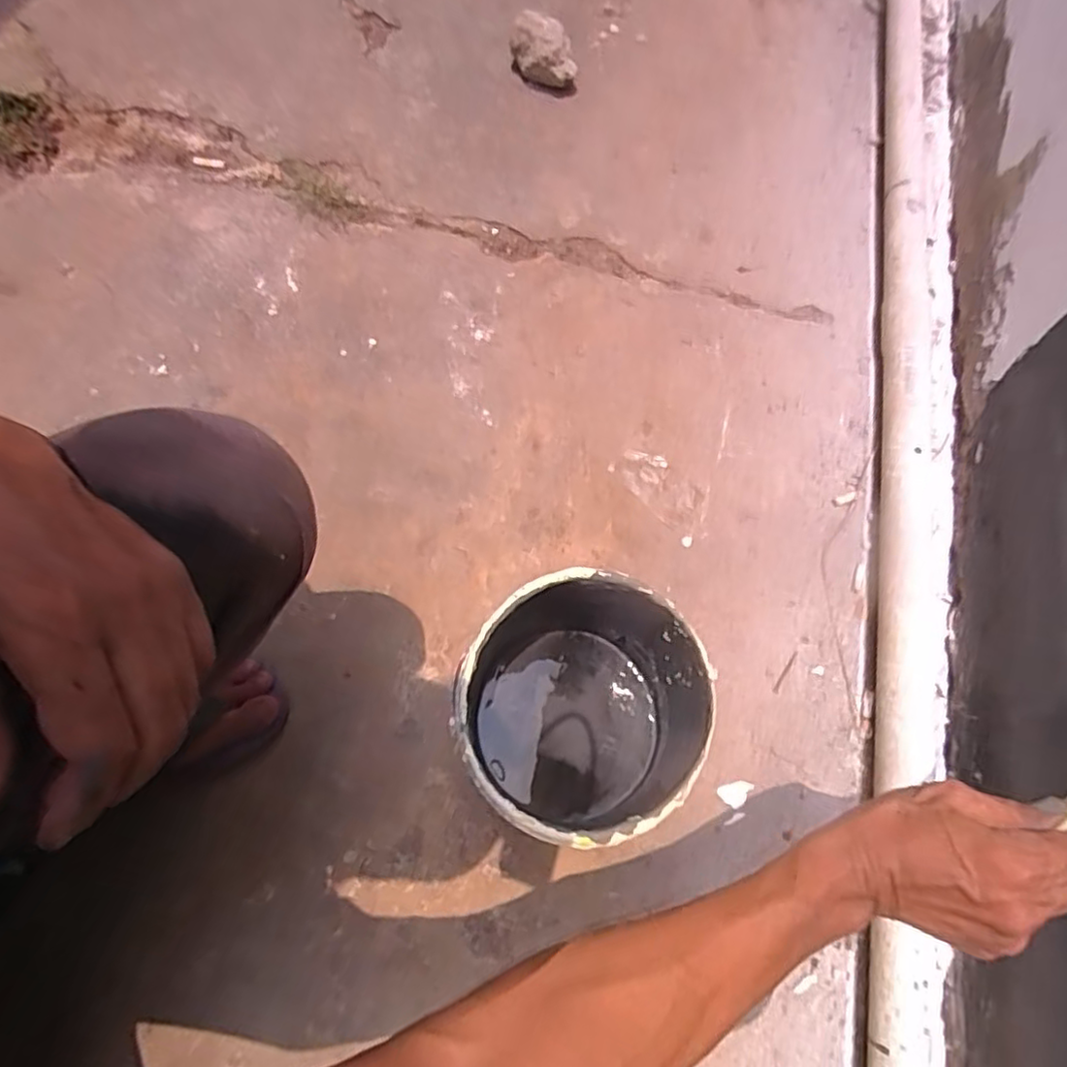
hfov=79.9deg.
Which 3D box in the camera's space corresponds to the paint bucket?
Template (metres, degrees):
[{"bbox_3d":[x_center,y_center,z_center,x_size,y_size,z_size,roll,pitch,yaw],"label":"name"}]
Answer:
[{"bbox_3d":[0.030,0.135,0.509,0.171,0.192,0.172,1,67,-3],"label":"paint bucket"}]

